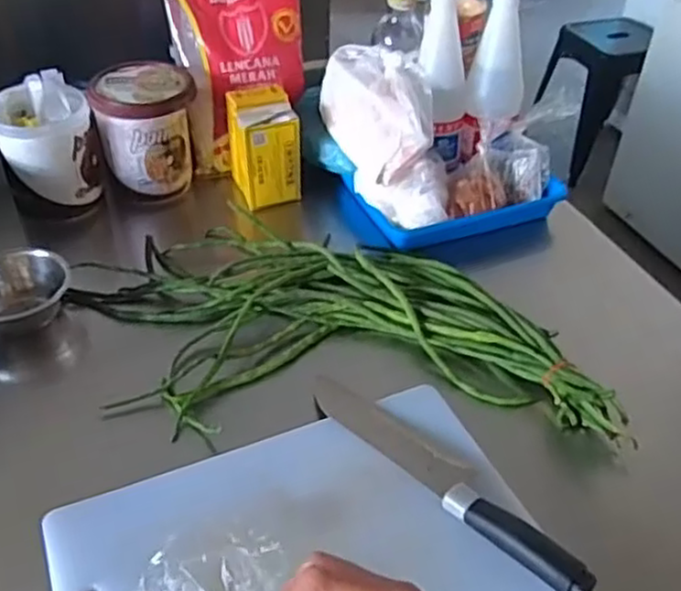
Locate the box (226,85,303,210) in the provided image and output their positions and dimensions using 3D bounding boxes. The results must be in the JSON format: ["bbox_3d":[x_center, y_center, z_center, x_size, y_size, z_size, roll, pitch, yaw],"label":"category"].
[{"bbox_3d":[-0.096,-0.185,0.894,0.077,0.122,0.085,-10,43,-13],"label":"box"}]

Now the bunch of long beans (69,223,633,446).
[{"bbox_3d":[-0.003,0.023,0.735,0.491,0.063,0.286,3,41,1],"label":"bunch of long beans"}]

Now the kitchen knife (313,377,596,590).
[{"bbox_3d":[0.079,0.137,0.583,0.282,0.023,0.048,33,50,30],"label":"kitchen knife"}]

